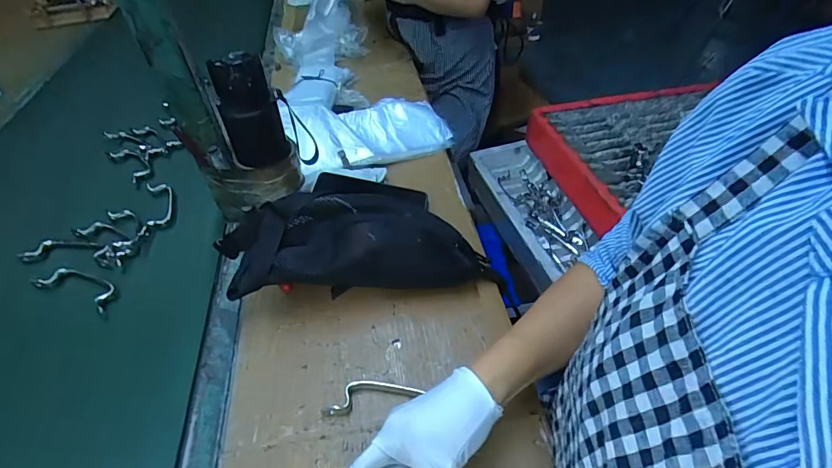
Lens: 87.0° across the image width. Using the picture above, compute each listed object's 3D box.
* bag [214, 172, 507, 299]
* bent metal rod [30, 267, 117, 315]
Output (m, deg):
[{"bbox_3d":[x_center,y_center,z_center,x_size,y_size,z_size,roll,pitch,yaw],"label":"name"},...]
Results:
[{"bbox_3d":[-0.072,0.007,0.546,0.325,0.104,0.125,-7,44,-2],"label":"bag"},{"bbox_3d":[-0.438,0.065,0.569,0.115,0.019,0.043,12,47,16],"label":"bent metal rod"}]

